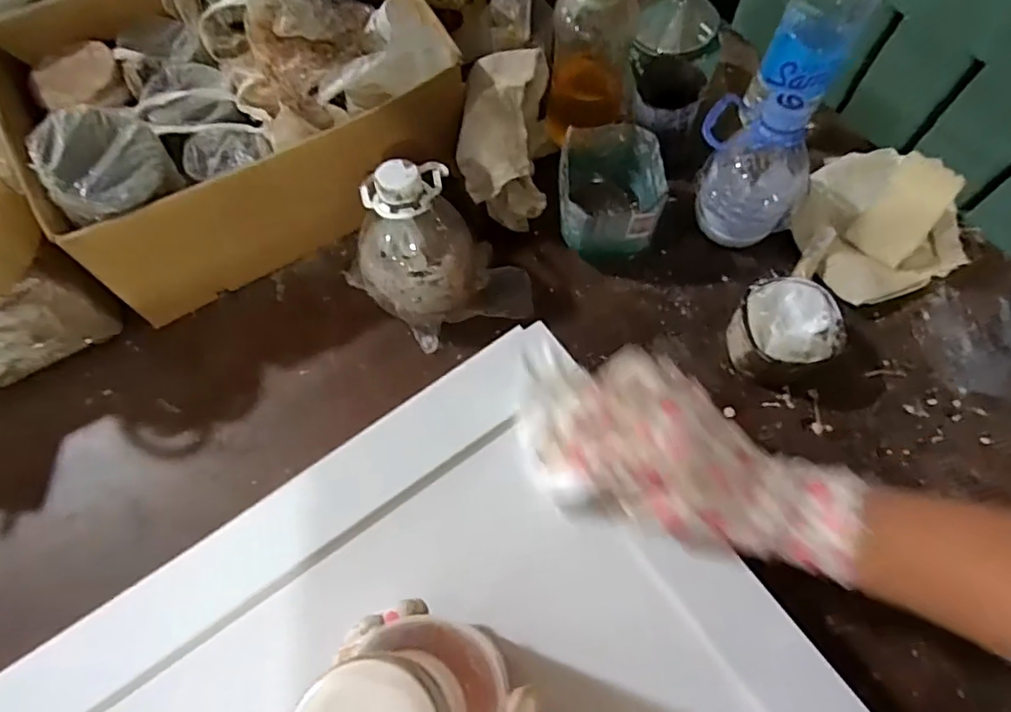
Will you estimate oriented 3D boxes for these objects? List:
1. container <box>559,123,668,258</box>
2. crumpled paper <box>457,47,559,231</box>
[{"bbox_3d":[0.087,-0.134,0.499,0.077,0.068,0.105,0,67,-1],"label":"container"},{"bbox_3d":[0.000,-0.178,0.495,0.076,0.092,0.107,0,67,-1],"label":"crumpled paper"}]

